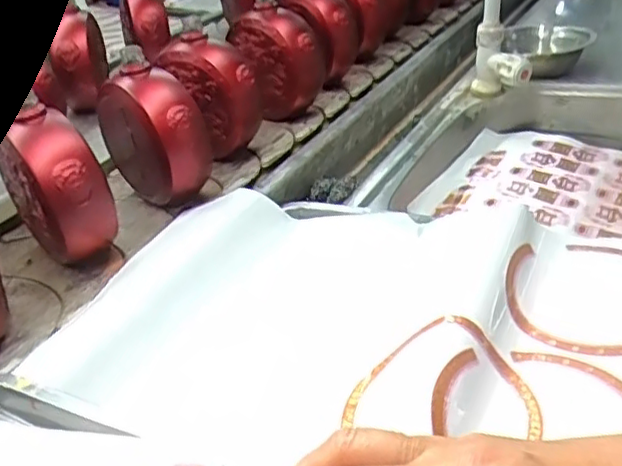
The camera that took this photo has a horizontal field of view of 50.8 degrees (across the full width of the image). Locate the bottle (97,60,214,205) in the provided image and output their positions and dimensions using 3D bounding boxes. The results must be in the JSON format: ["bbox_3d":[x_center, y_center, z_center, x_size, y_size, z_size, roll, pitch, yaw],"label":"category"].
[{"bbox_3d":[-0.161,-0.101,0.682,0.054,0.138,0.137,-29,37,-33],"label":"bottle"}]

